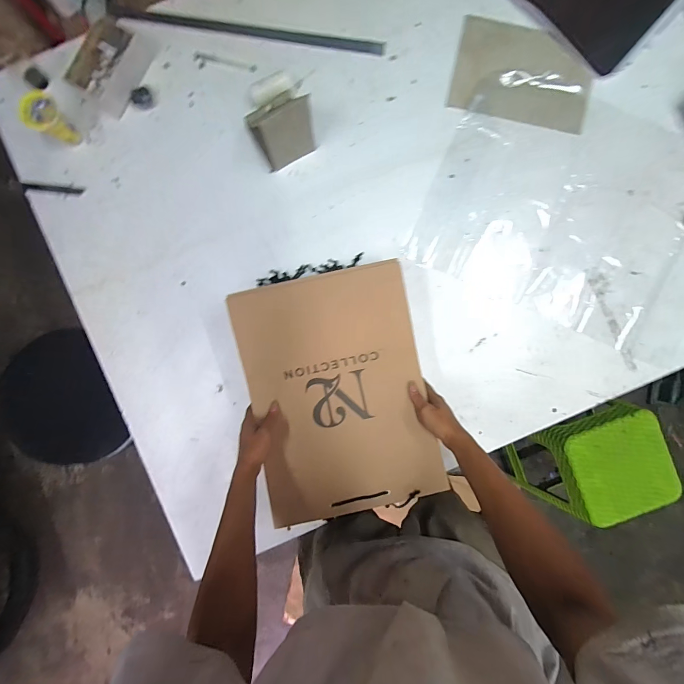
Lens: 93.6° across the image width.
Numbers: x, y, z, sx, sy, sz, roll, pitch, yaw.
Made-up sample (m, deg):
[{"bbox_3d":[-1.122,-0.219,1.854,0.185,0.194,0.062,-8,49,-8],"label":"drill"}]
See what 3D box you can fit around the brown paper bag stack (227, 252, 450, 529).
[{"bbox_3d":[-0.004,0.095,0.617,0.336,0.048,0.449,-12,89,0],"label":"brown paper bag stack"}]

